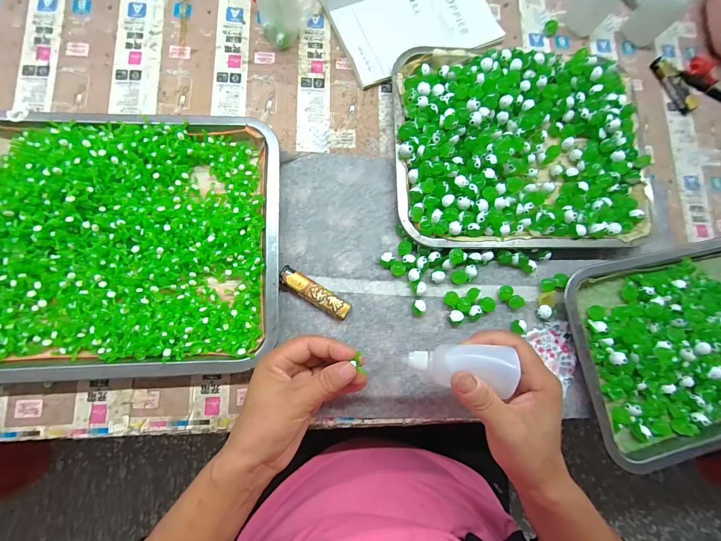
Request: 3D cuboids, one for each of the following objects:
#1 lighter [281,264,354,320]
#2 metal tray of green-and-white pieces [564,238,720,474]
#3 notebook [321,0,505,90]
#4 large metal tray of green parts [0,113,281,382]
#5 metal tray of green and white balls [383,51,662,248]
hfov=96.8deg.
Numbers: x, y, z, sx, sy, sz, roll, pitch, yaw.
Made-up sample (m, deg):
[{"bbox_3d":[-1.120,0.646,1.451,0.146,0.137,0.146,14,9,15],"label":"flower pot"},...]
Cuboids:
[{"bbox_3d":[-0.048,0.024,0.333,0.080,0.015,0.020,32,80,0],"label":"lighter"},{"bbox_3d":[0.363,0.086,0.342,0.265,0.035,0.221,-10,83,-7],"label":"metal tray of green-and-white pieces"},{"bbox_3d":[0.066,-0.319,0.396,0.200,0.010,0.140,-22,86,-7],"label":"notebook"},{"bbox_3d":[-0.238,-0.029,0.318,0.307,0.040,0.253,-1,82,-6],"label":"large metal tray of green parts"},{"bbox_3d":[0.184,-0.140,0.368,0.286,0.031,0.230,0,82,-5],"label":"metal tray of green and white balls"}]

